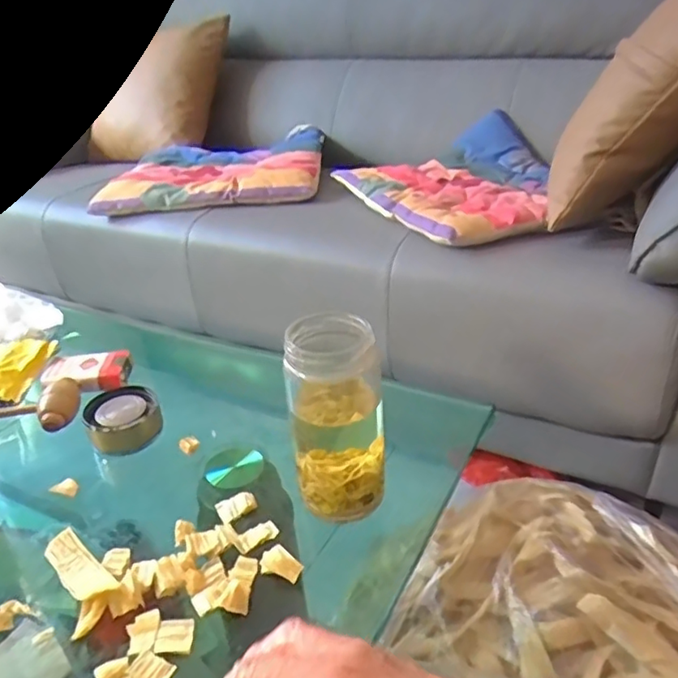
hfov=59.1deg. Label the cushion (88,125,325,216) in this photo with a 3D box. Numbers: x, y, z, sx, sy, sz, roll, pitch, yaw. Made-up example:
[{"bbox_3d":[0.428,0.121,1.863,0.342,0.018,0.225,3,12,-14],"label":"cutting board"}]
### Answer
[{"bbox_3d":[-0.240,-0.364,1.284,0.438,0.068,0.406,1,31,9],"label":"cushion"}]

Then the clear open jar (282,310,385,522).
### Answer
[{"bbox_3d":[-0.001,0.058,0.446,0.067,0.142,0.065,-5,30,-2],"label":"clear open jar"}]

